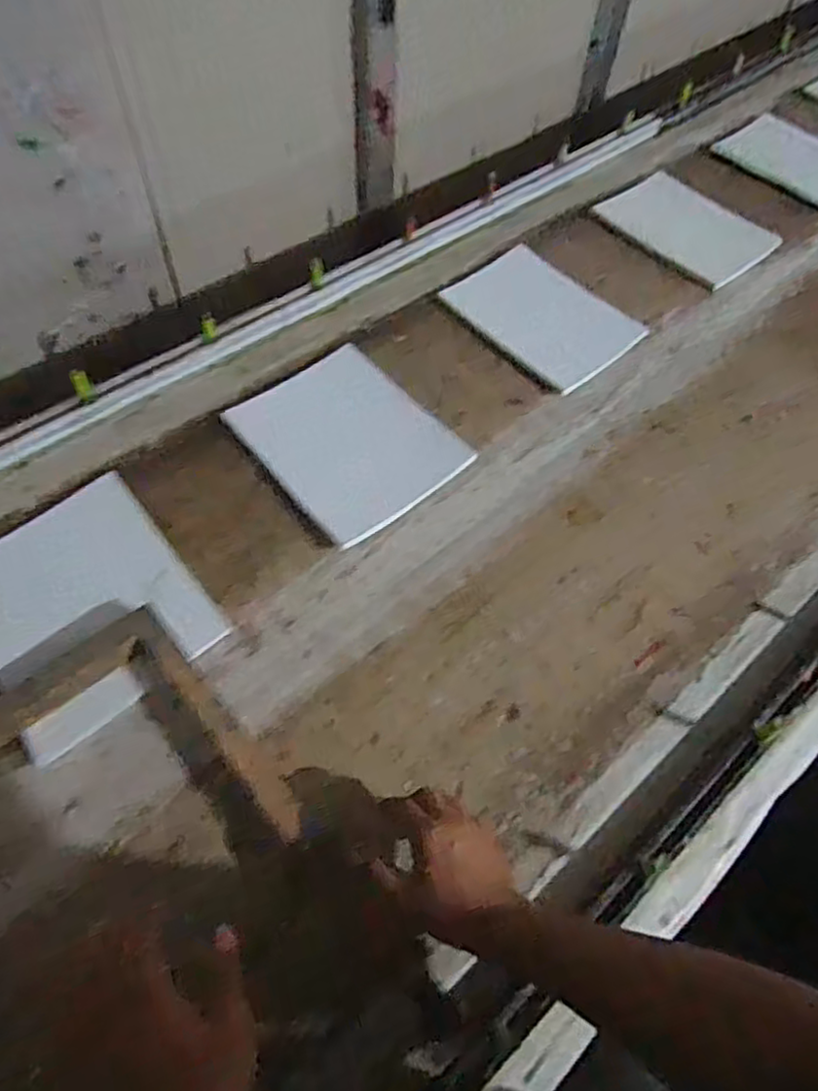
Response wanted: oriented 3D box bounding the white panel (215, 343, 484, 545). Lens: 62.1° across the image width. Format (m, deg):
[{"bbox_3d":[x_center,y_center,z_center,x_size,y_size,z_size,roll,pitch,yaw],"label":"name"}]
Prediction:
[{"bbox_3d":[-0.074,-0.142,0.905,0.227,0.016,0.244,-37,78,-22],"label":"white panel"}]

